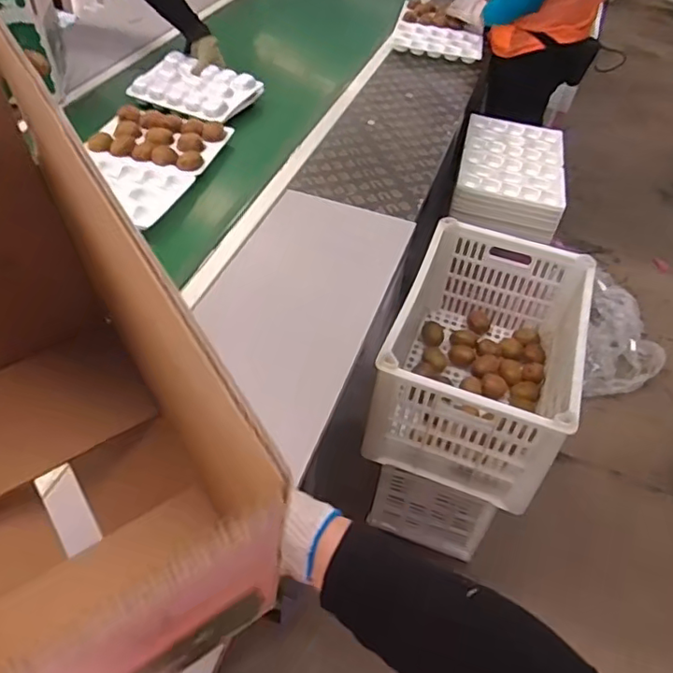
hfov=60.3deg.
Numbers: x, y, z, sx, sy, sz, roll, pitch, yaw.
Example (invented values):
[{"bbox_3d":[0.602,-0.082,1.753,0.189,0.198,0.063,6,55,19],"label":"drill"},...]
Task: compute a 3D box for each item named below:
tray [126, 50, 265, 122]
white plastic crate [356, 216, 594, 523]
[{"bbox_3d":[-0.389,-0.687,1.602,0.309,0.061,0.220,18,48,12],"label":"tray"},{"bbox_3d":[0.326,0.027,1.302,0.367,0.287,0.554,17,48,11],"label":"white plastic crate"}]

